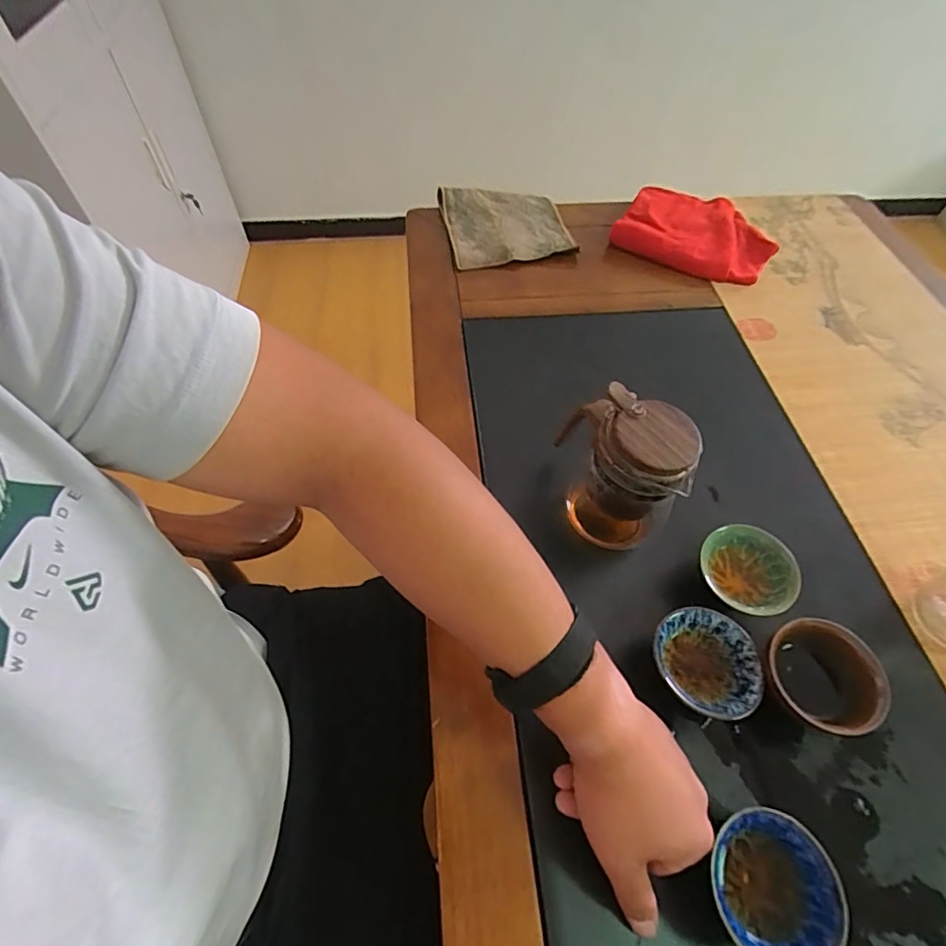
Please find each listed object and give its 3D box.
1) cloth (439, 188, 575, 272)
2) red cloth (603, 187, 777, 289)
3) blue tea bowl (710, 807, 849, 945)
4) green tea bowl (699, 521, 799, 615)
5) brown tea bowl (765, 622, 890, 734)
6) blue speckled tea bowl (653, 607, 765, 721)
[{"bbox_3d":[0.050,-0.376,0.765,0.177,0.026,0.170,-9,56,-7],"label":"cloth"},{"bbox_3d":[0.340,-0.365,0.763,0.215,0.034,0.198,28,60,18],"label":"red cloth"},{"bbox_3d":[0.198,0.279,0.343,0.084,0.045,0.083,0,56,0],"label":"blue tea bowl"},{"bbox_3d":[0.248,0.091,0.463,0.085,0.044,0.081,0,56,0],"label":"green tea bowl"},{"bbox_3d":[0.276,0.165,0.409,0.077,0.059,0.085,-12,57,-8],"label":"brown tea bowl"},{"bbox_3d":[0.189,0.159,0.421,0.083,0.041,0.080,0,56,0],"label":"blue speckled tea bowl"}]

